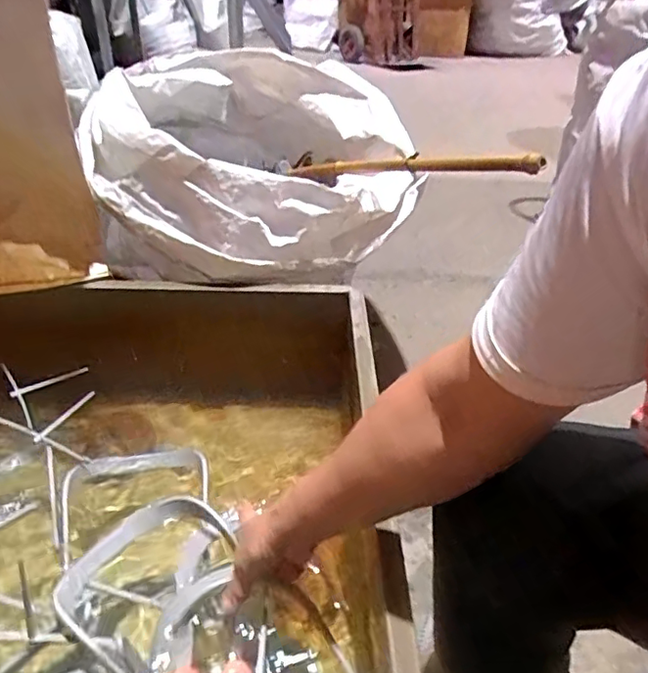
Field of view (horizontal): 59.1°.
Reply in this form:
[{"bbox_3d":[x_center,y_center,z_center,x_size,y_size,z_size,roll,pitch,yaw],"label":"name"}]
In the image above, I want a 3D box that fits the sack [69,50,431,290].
[{"bbox_3d":[-0.125,-0.298,0.976,0.522,0.246,0.450,-12,39,-21],"label":"sack"}]

